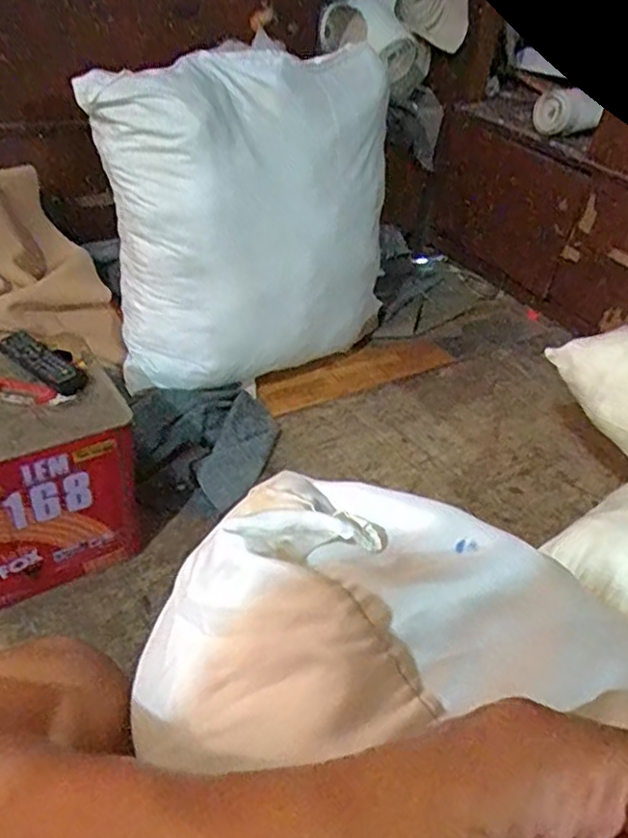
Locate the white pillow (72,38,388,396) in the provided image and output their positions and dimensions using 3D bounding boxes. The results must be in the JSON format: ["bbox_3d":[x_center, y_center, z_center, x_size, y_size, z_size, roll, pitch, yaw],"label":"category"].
[{"bbox_3d":[-0.073,-0.356,1.208,0.595,0.569,0.184,-23,25,-35],"label":"white pillow"}]

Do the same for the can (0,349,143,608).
[{"bbox_3d":[-0.393,0.067,0.932,0.230,0.259,0.227,-18,45,-29],"label":"can"}]

